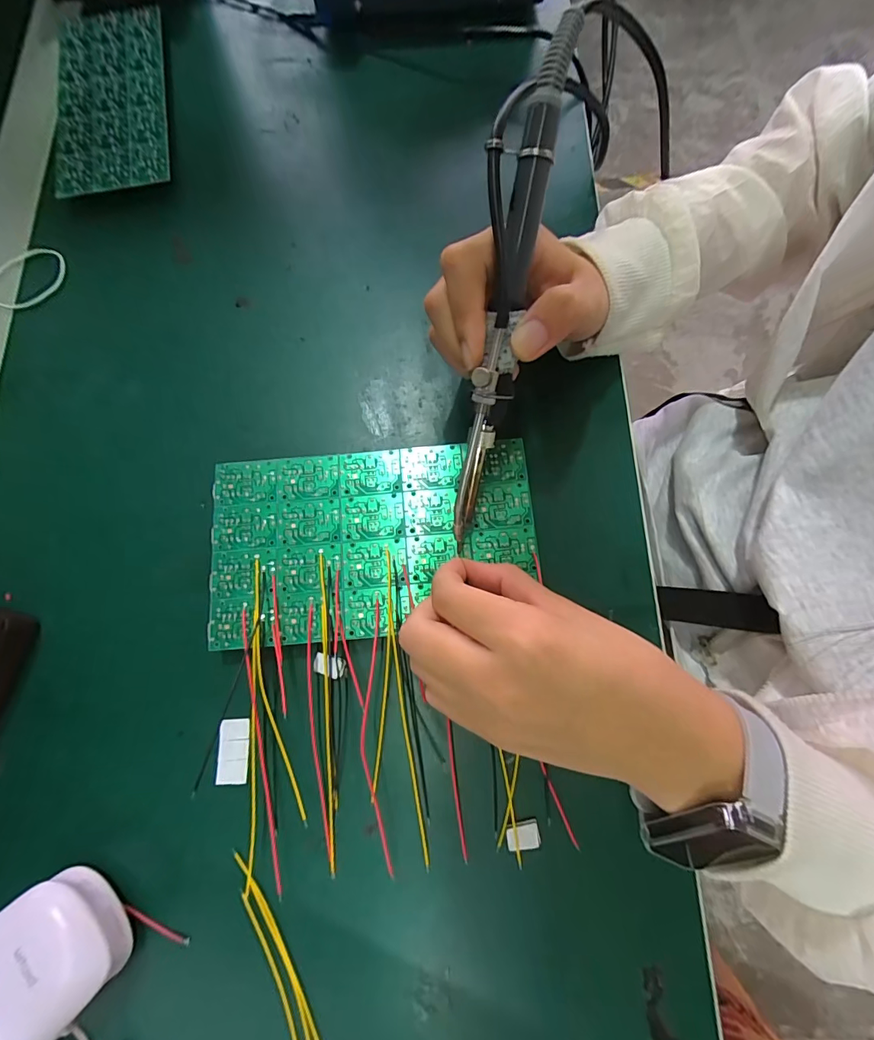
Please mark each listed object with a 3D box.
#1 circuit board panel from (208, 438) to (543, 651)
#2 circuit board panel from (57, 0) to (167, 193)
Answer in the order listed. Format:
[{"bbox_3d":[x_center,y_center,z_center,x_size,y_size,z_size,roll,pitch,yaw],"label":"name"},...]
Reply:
[{"bbox_3d":[-0.035,0.012,0.246,0.173,0.014,0.101,-5,76,0],"label":"circuit board panel"},{"bbox_3d":[-0.236,-0.307,0.319,0.076,0.004,0.173,-11,78,-1],"label":"circuit board panel"}]

